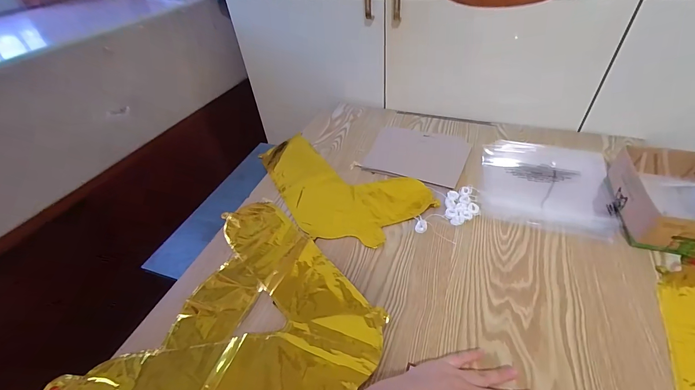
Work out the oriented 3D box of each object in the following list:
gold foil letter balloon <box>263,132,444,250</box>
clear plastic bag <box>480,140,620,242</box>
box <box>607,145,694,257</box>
[{"bbox_3d":[-0.049,-0.025,0.637,0.397,0.007,0.214,28,53,32],"label":"gold foil letter balloon"},{"bbox_3d":[0.371,-0.031,0.593,0.210,0.009,0.244,12,45,19],"label":"clear plastic bag"},{"bbox_3d":[0.510,0.007,0.489,0.128,0.067,0.182,11,45,19],"label":"box"}]

